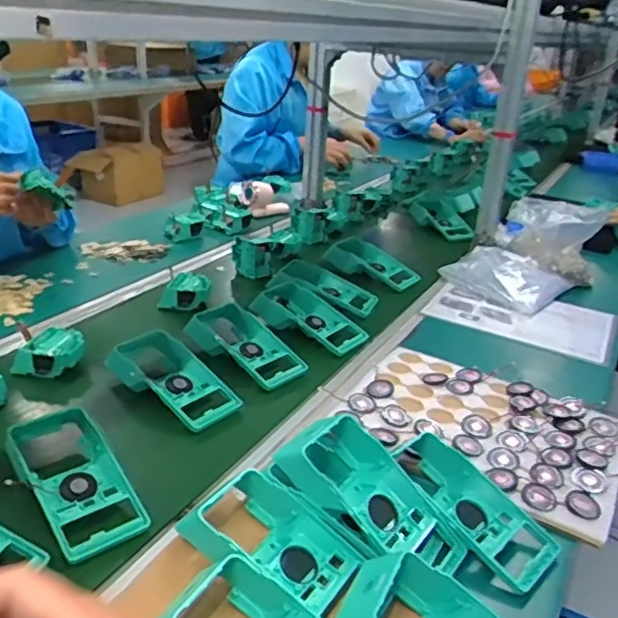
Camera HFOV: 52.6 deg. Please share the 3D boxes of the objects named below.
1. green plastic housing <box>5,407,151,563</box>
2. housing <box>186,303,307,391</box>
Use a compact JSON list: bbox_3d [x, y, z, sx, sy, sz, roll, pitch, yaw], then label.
[{"bbox_3d":[-0.241,0.174,0.633,0.092,0.052,0.201,-15,32,-35],"label":"green plastic housing"},{"bbox_3d":[-0.096,0.057,0.909,0.096,0.061,0.197,-16,33,-37],"label":"housing"}]

